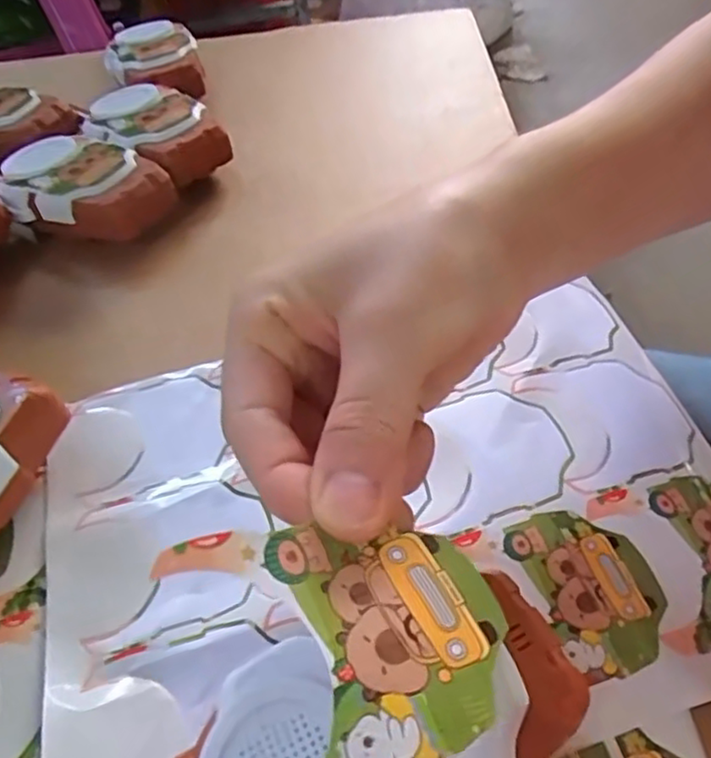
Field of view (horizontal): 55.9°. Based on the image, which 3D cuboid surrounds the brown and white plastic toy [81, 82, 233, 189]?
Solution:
[{"bbox_3d":[-0.127,-0.156,0.430,0.061,0.030,0.095,-38,55,-21],"label":"brown and white plastic toy"}]

